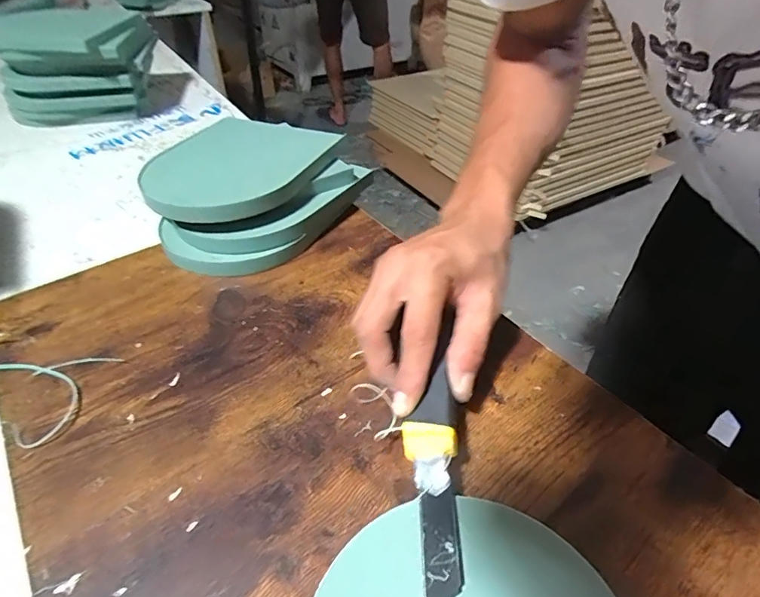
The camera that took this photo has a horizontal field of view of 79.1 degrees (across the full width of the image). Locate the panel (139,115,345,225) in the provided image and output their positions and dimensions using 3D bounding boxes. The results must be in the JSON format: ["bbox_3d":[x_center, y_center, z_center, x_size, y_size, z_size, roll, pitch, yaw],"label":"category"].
[{"bbox_3d":[-0.130,-0.133,0.440,0.150,0.020,0.197,14,44,13],"label":"panel"}]

